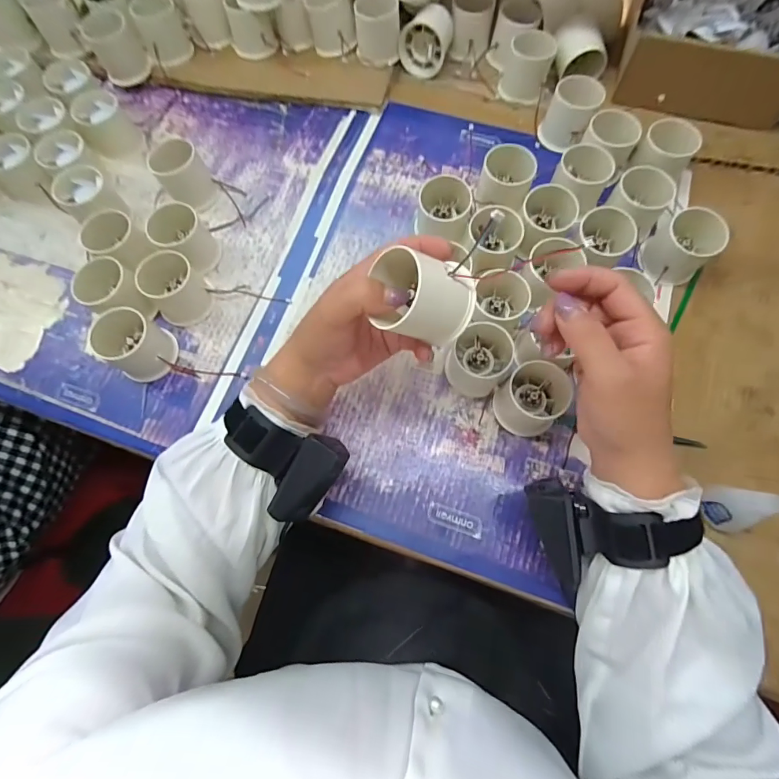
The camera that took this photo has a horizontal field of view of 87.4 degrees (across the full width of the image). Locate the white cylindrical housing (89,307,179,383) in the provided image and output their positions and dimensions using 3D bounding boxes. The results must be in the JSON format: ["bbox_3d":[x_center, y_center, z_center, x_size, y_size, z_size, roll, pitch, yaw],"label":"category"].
[{"bbox_3d":[-0.236,-0.041,0.380,0.054,0.049,0.054,-1,73,2],"label":"white cylindrical housing"}]

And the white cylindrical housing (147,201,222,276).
[{"bbox_3d":[-0.205,-0.152,0.415,0.055,0.050,0.049,39,79,12],"label":"white cylindrical housing"}]

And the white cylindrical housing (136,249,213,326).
[{"bbox_3d":[-0.208,-0.098,0.397,0.053,0.050,0.051,-1,73,2],"label":"white cylindrical housing"}]

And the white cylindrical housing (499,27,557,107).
[{"bbox_3d":[0.161,-0.378,0.474,0.051,0.048,0.051,-1,73,2],"label":"white cylindrical housing"}]

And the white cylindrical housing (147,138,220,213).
[{"bbox_3d":[-0.217,-0.225,0.436,0.050,0.054,0.047,-1,73,2],"label":"white cylindrical housing"}]

